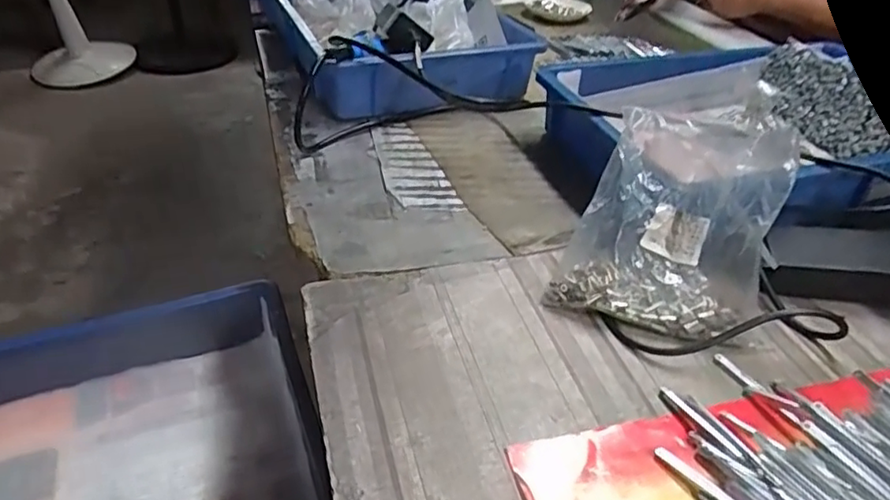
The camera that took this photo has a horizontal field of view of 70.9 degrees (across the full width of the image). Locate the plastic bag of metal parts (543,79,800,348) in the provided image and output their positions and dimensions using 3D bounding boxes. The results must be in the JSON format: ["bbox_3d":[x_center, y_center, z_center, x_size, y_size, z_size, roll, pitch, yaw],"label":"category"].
[{"bbox_3d":[0.184,-0.025,0.506,0.156,0.050,0.195,13,81,19],"label":"plastic bag of metal parts"}]

